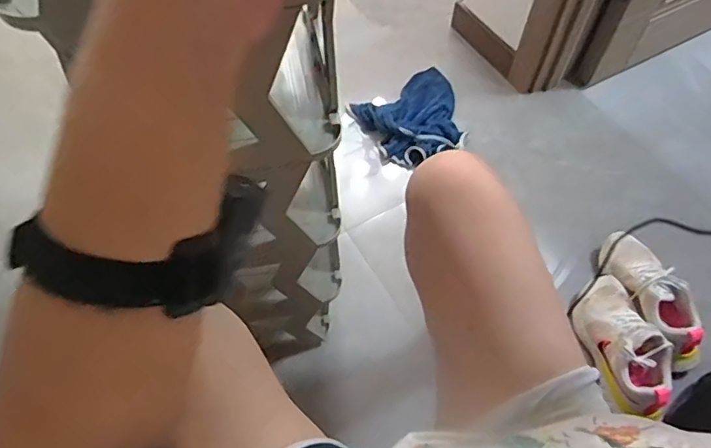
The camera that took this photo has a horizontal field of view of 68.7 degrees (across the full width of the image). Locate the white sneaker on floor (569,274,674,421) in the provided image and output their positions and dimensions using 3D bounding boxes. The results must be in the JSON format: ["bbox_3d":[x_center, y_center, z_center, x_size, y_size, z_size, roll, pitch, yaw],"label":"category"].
[{"bbox_3d":[0.444,0.198,0.866,0.094,0.090,0.233,-6,58,-4],"label":"white sneaker on floor"}]

